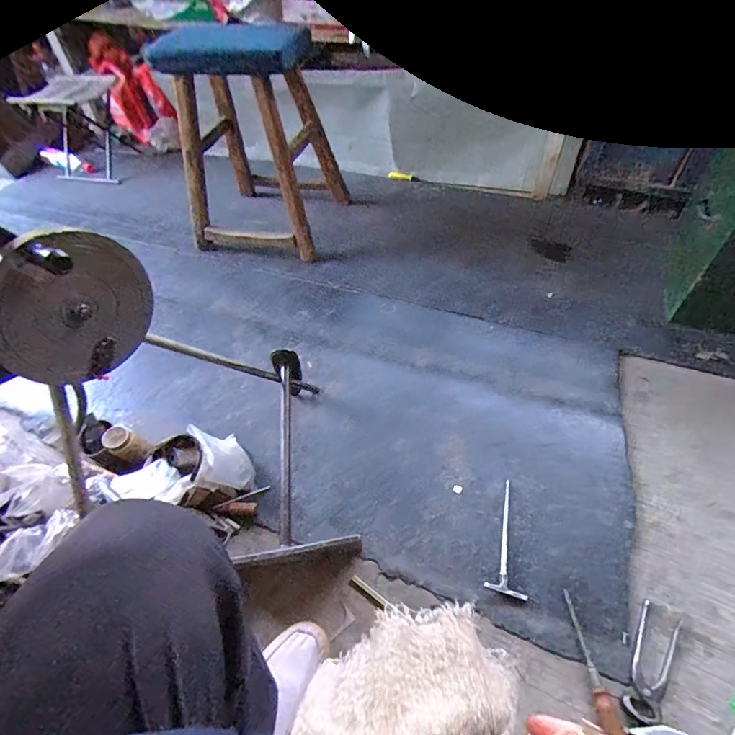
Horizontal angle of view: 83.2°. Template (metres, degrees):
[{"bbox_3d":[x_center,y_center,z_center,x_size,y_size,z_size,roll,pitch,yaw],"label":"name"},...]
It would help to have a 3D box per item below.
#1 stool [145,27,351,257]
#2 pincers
[{"bbox_3d":[-0.288,-0.577,1.112,0.353,0.478,0.365,18,55,17],"label":"stool"},{"bbox_3d":[0.413,0.426,0.598,0.053,0.022,0.158,28,59,24],"label":"pincers"}]

